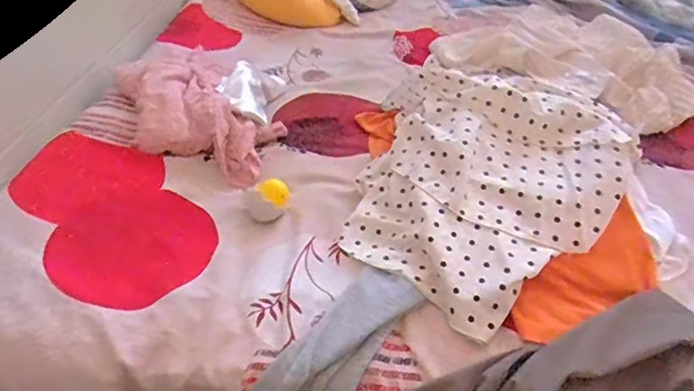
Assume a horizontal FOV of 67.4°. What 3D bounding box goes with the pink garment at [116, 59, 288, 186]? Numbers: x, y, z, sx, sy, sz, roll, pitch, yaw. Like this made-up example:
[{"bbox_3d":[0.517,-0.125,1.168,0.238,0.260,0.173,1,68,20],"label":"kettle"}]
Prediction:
[{"bbox_3d":[-0.262,-0.155,0.924,0.238,0.077,0.339,-29,47,-28],"label":"pink garment"}]

